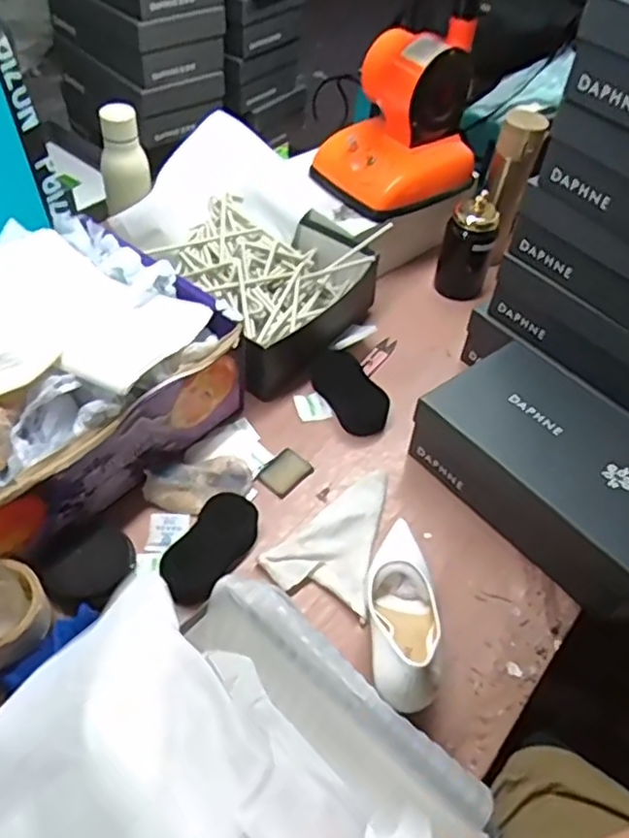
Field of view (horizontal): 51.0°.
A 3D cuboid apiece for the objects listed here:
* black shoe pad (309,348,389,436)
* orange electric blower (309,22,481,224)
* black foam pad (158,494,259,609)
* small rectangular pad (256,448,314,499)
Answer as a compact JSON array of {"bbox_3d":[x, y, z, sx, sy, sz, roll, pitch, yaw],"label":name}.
[{"bbox_3d":[0.045,-0.039,0.879,0.062,0.032,0.134,-22,55,-22],"label":"black shoe pad"},{"bbox_3d":[0.122,-0.437,0.965,0.198,0.205,0.168,-29,58,-27],"label":"orange electric blower"},{"bbox_3d":[-0.110,0.138,0.714,0.068,0.019,0.138,44,48,-7],"label":"black foam pad"},{"bbox_3d":[-0.035,0.064,0.800,0.044,0.006,0.060,37,56,23],"label":"small rectangular pad"}]

